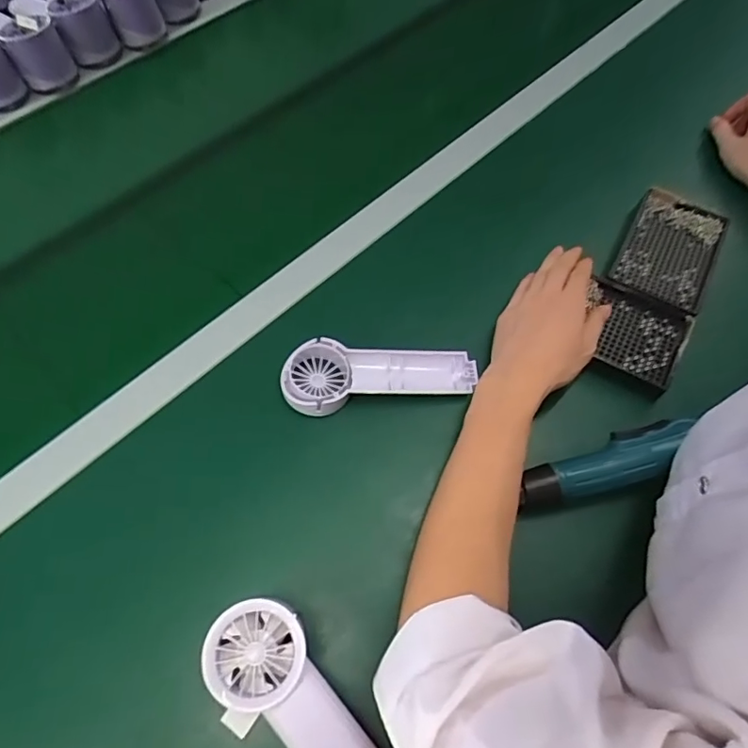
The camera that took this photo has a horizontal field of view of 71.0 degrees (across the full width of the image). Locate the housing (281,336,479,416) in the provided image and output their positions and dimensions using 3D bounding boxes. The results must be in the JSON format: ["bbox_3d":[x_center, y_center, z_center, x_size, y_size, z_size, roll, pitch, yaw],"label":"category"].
[{"bbox_3d":[0.006,0.005,0.467,0.169,0.034,0.061,1,64,-1],"label":"housing"}]

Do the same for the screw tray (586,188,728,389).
[{"bbox_3d":[0.283,-0.096,0.530,0.097,0.013,0.230,25,66,11],"label":"screw tray"}]

